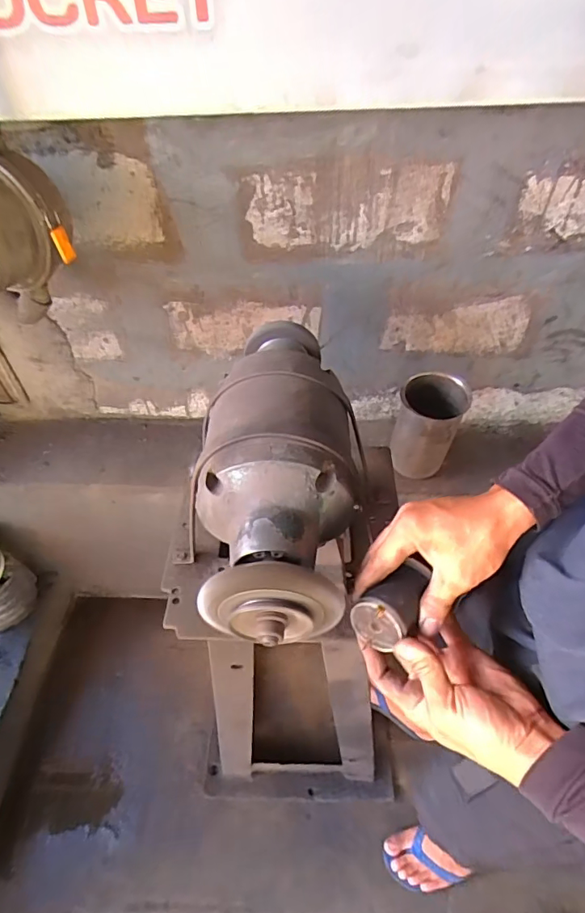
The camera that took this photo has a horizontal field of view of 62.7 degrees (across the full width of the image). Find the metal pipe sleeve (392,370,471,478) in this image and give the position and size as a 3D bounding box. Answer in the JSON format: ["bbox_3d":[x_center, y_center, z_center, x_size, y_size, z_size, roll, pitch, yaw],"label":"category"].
[{"bbox_3d":[0.265,-0.053,0.951,0.117,0.199,0.123,19,50,17],"label":"metal pipe sleeve"}]

